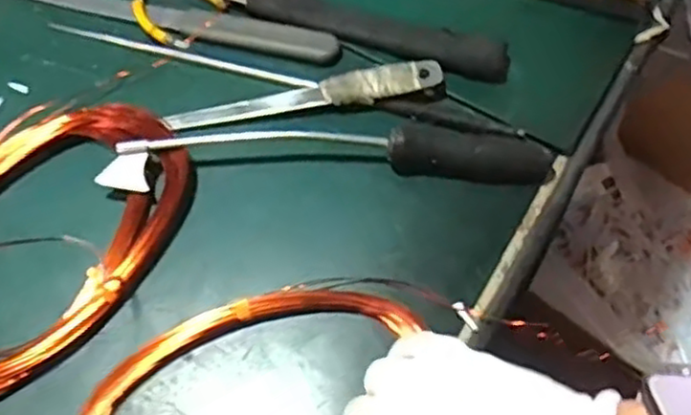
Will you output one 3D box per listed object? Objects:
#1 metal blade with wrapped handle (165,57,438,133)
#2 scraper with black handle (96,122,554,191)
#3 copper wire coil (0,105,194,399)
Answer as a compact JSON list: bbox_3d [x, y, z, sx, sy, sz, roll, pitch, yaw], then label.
[{"bbox_3d":[-0.028,-0.077,0.483,0.185,0.013,0.024,-10,61,-3],"label":"metal blade with wrapped handle"},{"bbox_3d":[-0.012,-0.040,0.460,0.283,0.026,0.047,0,63,0],"label":"scraper with black handle"},{"bbox_3d":[-0.189,0.022,0.432,0.119,0.036,0.211,29,66,17],"label":"copper wire coil"}]

